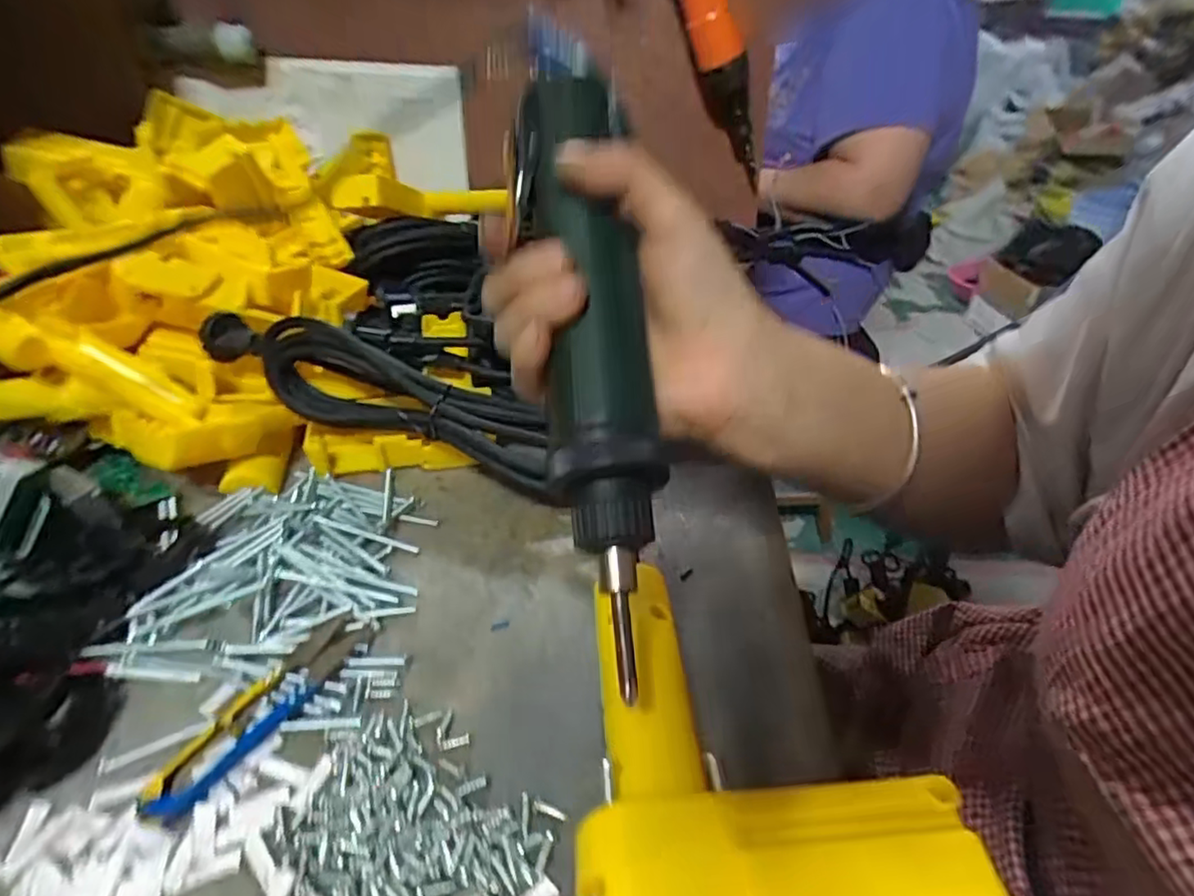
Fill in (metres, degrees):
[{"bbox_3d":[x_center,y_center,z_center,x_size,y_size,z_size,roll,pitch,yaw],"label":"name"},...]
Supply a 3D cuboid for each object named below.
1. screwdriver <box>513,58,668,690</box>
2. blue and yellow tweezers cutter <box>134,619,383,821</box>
[{"bbox_3d":[-0.004,-0.045,0.233,0.041,0.037,0.244,-5,68,-7],"label":"screwdriver"},{"bbox_3d":[-0.139,0.109,0.268,0.022,0.008,0.103,23,42,28],"label":"blue and yellow tweezers cutter"}]

